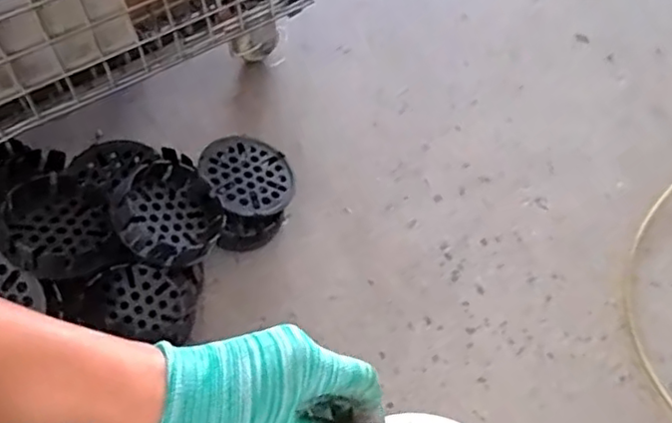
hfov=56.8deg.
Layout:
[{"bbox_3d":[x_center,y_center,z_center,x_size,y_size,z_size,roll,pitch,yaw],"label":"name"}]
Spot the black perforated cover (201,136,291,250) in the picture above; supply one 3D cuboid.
[{"bbox_3d":[-0.129,-0.029,0.877,0.130,0.079,0.152,-3,61,-24],"label":"black perforated cover"}]

